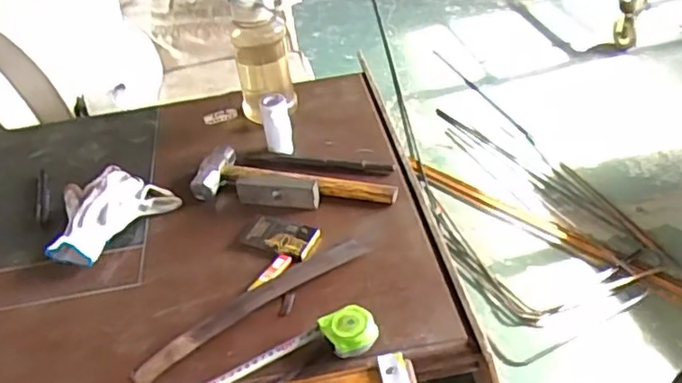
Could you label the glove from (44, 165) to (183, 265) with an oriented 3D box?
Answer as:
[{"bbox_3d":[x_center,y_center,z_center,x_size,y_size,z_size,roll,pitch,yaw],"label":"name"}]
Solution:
[{"bbox_3d":[-0.362,0.035,0.940,0.143,0.047,0.188,22,47,30],"label":"glove"}]

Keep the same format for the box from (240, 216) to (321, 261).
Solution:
[{"bbox_3d":[-0.086,0.063,0.883,0.108,0.015,0.057,12,43,21],"label":"box"}]

